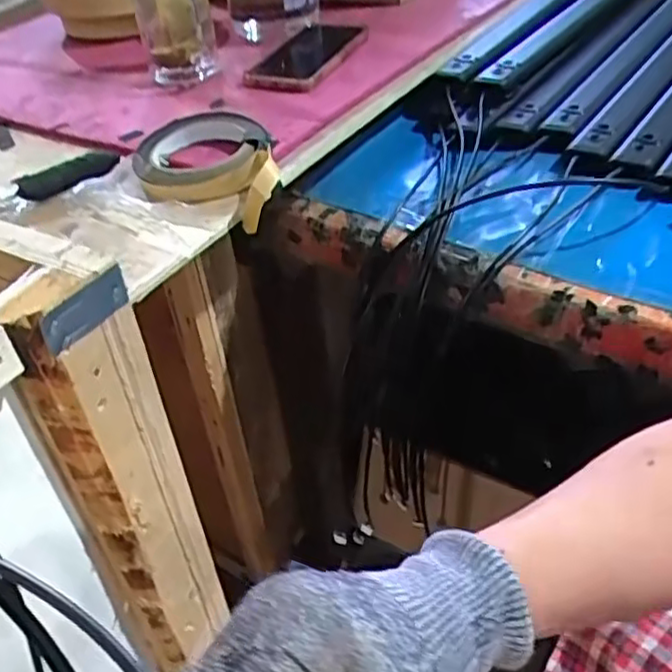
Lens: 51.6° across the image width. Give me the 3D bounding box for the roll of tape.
[{"bbox_3d":[-0.108,-0.145,0.566,0.110,0.032,0.127,-12,41,-7],"label":"roll of tape"}]

